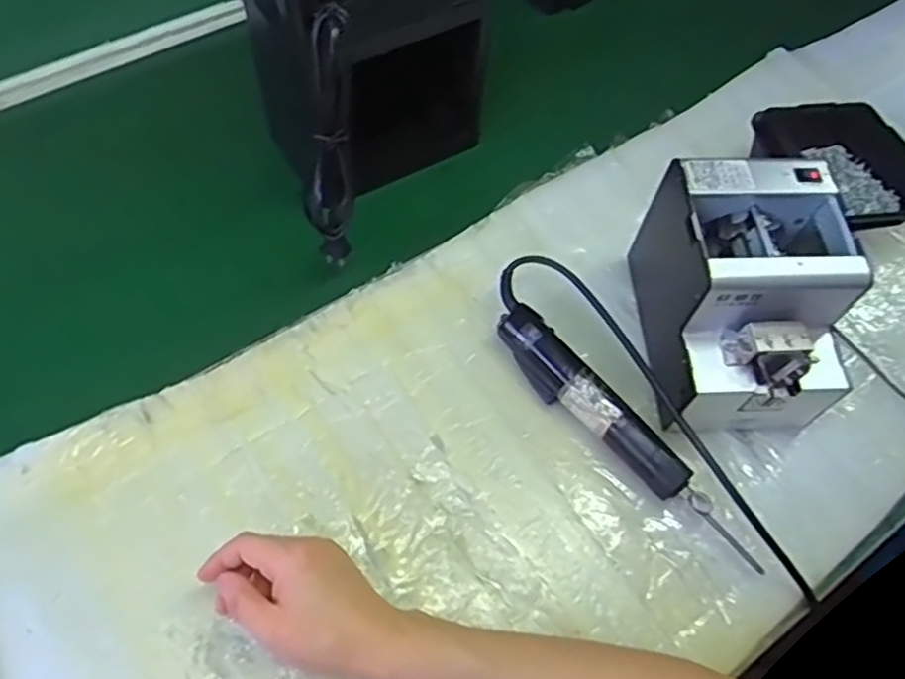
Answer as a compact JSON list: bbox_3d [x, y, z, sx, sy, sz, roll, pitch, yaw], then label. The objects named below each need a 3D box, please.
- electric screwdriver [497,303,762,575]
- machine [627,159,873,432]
[{"bbox_3d":[0.134,0.074,0.582,0.037,0.045,0.265,-37,68,-23],"label":"electric screwdriver"},{"bbox_3d":[0.236,-0.033,0.581,0.134,0.140,0.167,3,59,-3],"label":"machine"}]

